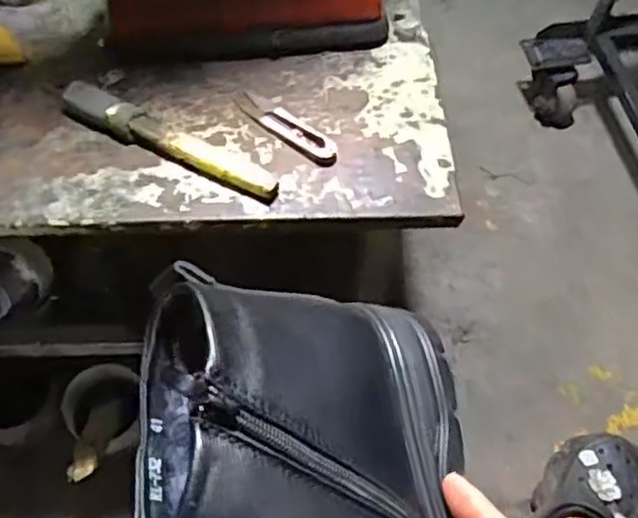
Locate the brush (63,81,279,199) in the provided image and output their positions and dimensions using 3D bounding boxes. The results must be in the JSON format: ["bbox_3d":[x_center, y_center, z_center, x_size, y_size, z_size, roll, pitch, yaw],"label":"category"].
[{"bbox_3d":[-0.113,-0.090,0.533,0.182,0.017,0.029,24,60,12],"label":"brush"}]

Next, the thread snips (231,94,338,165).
[{"bbox_3d":[-0.026,-0.107,0.554,0.101,0.009,0.026,37,63,19],"label":"thread snips"}]

